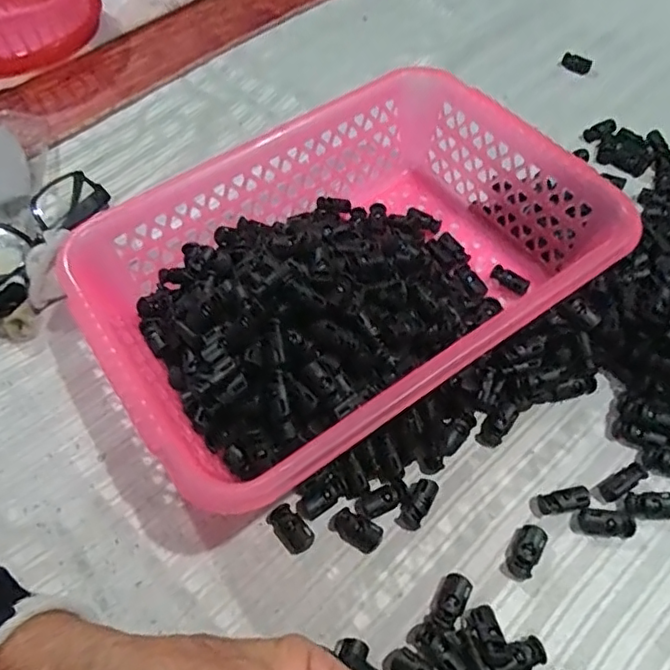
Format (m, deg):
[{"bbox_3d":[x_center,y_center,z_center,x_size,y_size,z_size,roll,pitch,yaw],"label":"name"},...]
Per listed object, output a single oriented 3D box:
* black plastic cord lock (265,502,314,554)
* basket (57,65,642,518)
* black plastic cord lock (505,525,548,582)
[{"bbox_3d":[-0.025,0.107,0.321,0.016,0.010,0.028,-38,61,-21],"label":"black plastic cord lock"},{"bbox_3d":[0.007,-0.037,0.368,0.297,0.079,0.212,-30,58,-17],"label":"basket"},{"bbox_3d":[0.101,0.115,0.308,0.016,0.008,0.027,23,59,19],"label":"black plastic cord lock"}]

